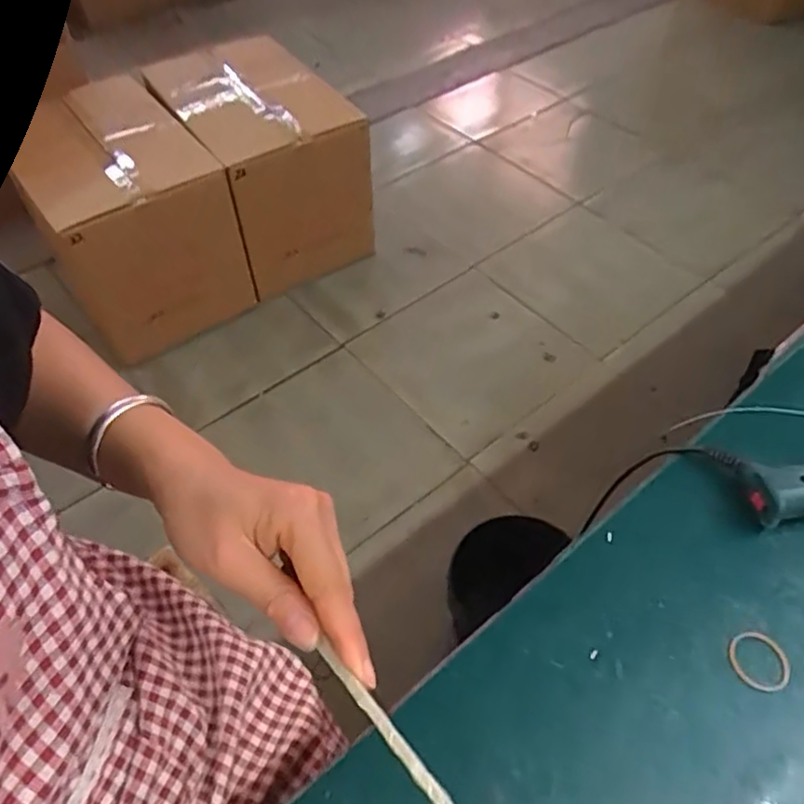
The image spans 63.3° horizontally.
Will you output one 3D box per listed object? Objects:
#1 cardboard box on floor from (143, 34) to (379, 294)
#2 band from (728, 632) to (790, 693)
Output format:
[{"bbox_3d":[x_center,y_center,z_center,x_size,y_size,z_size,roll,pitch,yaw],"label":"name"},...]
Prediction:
[{"bbox_3d":[-0.321,-0.585,1.621,0.385,0.422,0.451,-26,56,-19],"label":"cardboard box on floor"},{"bbox_3d":[0.186,0.134,0.337,0.030,0.004,0.028,0,52,0],"label":"band"}]

